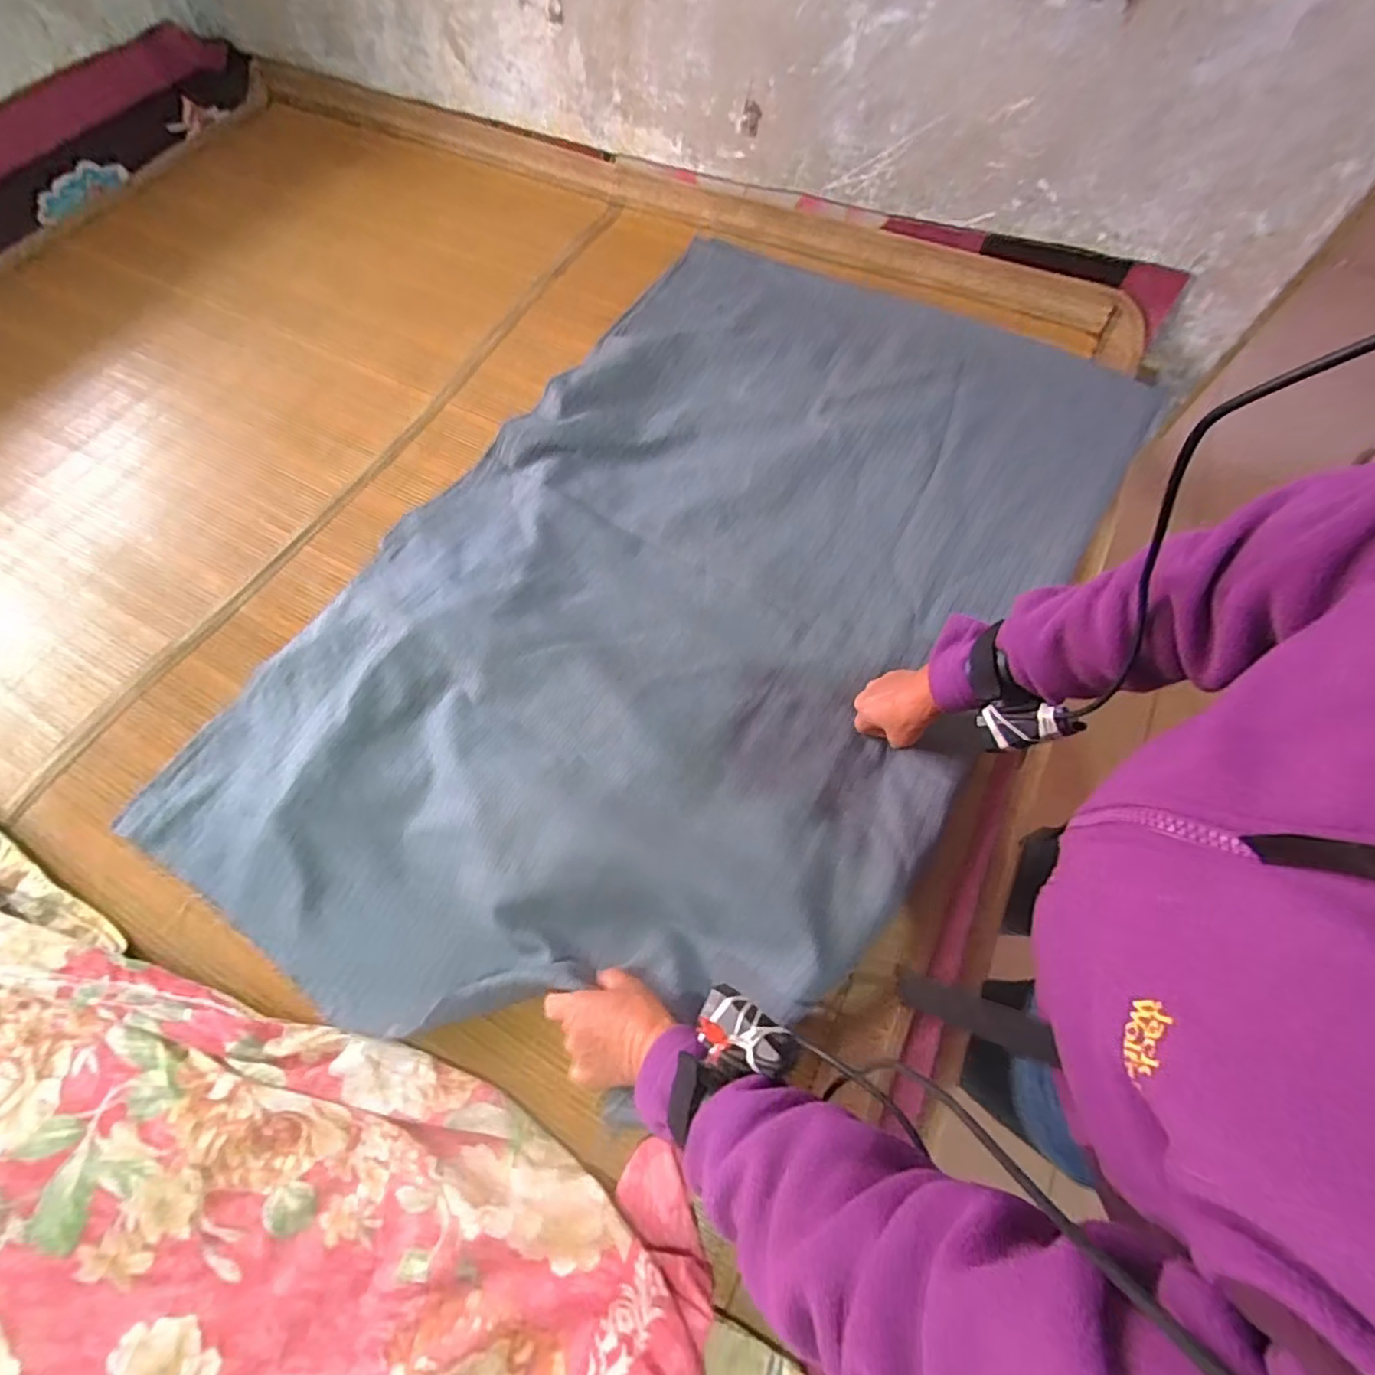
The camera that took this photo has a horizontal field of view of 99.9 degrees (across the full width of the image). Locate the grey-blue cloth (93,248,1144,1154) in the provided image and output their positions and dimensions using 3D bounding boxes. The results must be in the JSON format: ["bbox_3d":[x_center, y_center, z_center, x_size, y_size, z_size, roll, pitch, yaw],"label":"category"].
[{"bbox_3d":[0.021,-0.138,0.704,0.723,0.048,1.136,30,69,14],"label":"grey-blue cloth"}]

